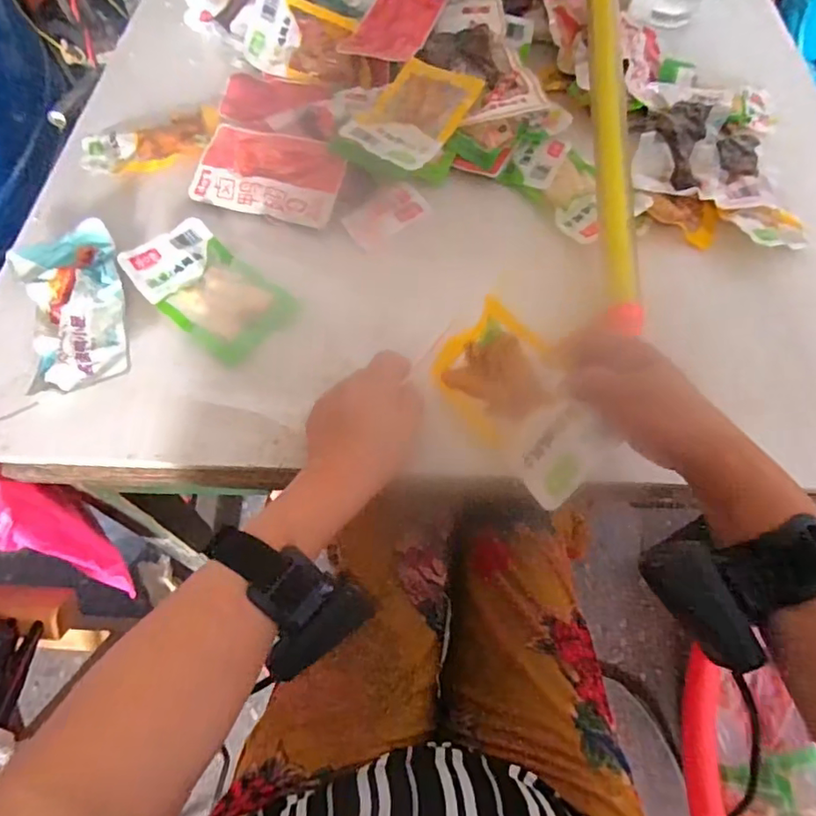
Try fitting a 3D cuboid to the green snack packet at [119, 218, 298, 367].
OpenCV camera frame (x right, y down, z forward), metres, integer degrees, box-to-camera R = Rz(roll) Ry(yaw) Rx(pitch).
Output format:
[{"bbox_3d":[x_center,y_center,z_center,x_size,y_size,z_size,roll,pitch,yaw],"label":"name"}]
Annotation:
[{"bbox_3d":[-0.168,-0.103,0.462,0.141,0.013,0.080,39,69,18],"label":"green snack packet"}]

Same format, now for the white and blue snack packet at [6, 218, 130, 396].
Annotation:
[{"bbox_3d":[-0.276,-0.086,0.453,0.080,0.015,0.165,-21,64,-10],"label":"white and blue snack packet"}]

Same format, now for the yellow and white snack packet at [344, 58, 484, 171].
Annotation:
[{"bbox_3d":[0.006,-0.272,0.510,0.078,0.012,0.142,27,63,8],"label":"yellow and white snack packet"}]

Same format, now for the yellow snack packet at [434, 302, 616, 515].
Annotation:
[{"bbox_3d":[0.076,-0.006,0.374,0.133,0.010,0.078,47,114,28],"label":"yellow snack packet"}]

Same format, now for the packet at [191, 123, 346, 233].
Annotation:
[{"bbox_3d":[-0.130,-0.215,0.510,0.137,0.010,0.077,15,87,8],"label":"packet"}]

